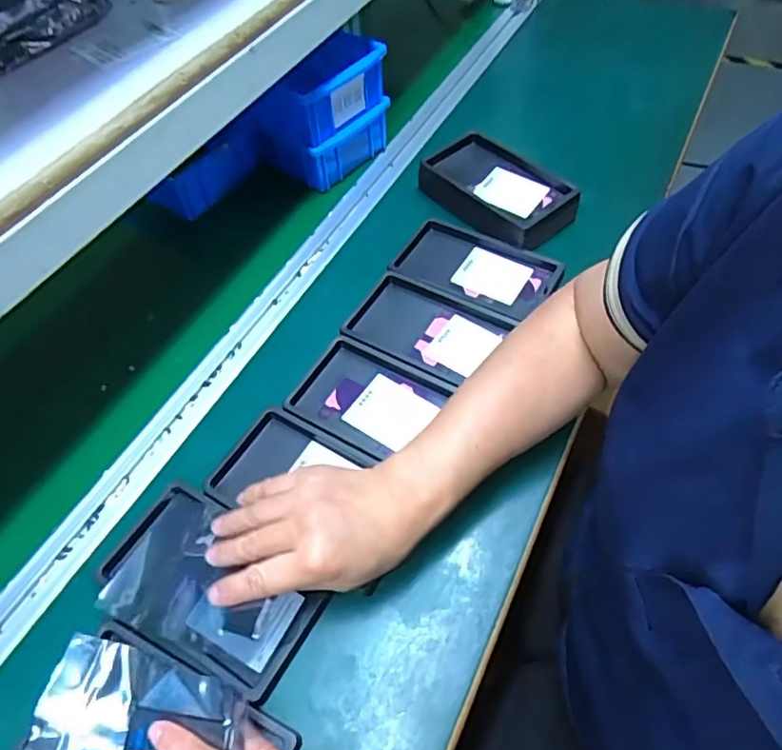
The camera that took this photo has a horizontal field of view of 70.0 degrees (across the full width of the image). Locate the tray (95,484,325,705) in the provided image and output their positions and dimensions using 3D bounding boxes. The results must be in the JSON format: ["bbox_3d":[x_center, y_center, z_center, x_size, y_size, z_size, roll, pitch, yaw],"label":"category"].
[{"bbox_3d":[-0.135,0.154,0.409,0.164,0.018,0.095,27,61,17],"label":"tray"}]

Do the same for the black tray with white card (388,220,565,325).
[{"bbox_3d":[0.084,-0.111,0.579,0.163,0.021,0.090,27,61,17],"label":"black tray with white card"}]

